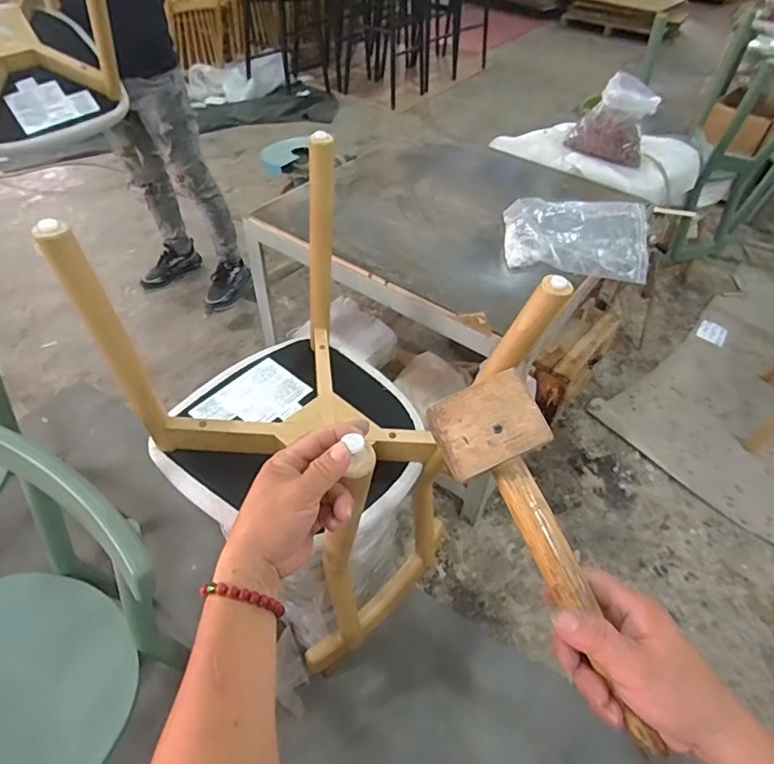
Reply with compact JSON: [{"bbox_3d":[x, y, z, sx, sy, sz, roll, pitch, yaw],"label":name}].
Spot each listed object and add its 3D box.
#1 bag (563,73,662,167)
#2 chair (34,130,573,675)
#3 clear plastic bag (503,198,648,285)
[{"bbox_3d":[0.690,-0.787,1.573,0.214,0.196,0.144,7,47,3],"label":"bag"},{"bbox_3d":[-0.134,0.094,0.889,0.443,0.753,0.523,-31,55,-29],"label":"chair"},{"bbox_3d":[0.447,-0.340,1.247,0.317,0.113,0.205,10,47,5],"label":"clear plastic bag"}]

